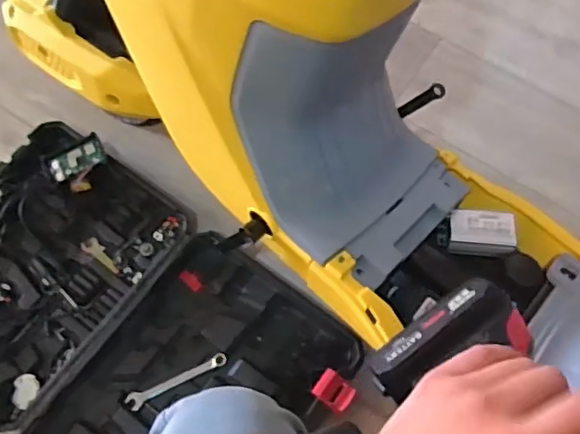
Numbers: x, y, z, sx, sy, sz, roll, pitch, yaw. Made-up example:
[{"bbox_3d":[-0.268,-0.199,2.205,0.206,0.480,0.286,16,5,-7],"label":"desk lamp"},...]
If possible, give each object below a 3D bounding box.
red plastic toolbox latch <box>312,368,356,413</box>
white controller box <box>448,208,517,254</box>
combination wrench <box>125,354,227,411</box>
[{"bbox_3d":[0.062,0.243,0.856,0.052,0.013,0.040,36,70,14],"label":"red plastic toolbox latch"},{"bbox_3d":[0.243,0.019,0.776,0.078,0.023,0.056,5,66,1],"label":"white controller box"},{"bbox_3d":[-0.164,0.239,0.897,0.150,0.012,0.022,-25,69,-12],"label":"combination wrench"}]

